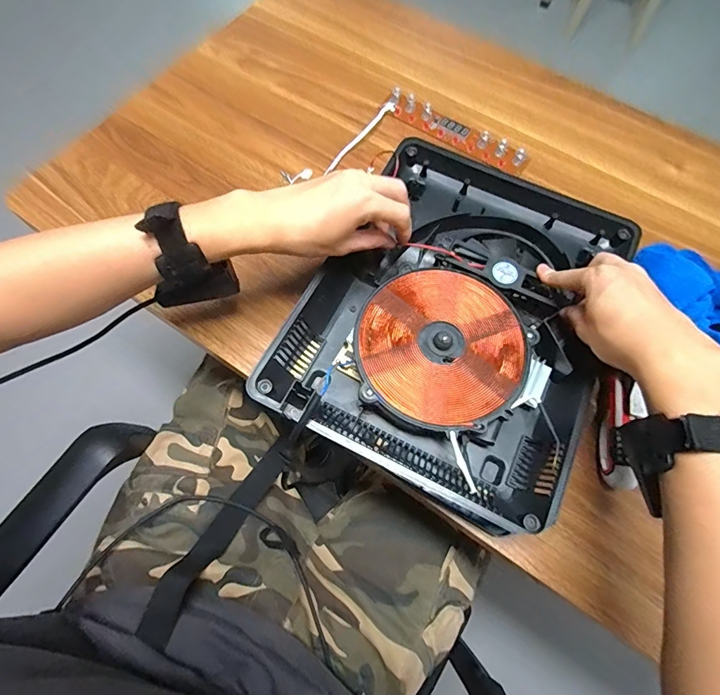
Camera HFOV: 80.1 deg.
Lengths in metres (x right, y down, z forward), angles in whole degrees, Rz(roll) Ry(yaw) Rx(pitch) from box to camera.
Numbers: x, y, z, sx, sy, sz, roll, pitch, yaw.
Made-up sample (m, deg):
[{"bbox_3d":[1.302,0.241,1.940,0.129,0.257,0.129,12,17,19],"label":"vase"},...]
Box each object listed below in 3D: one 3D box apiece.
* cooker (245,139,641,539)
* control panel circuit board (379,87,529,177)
[{"bbox_3d":[0.101,-0.037,0.427,0.273,0.048,0.352,28,70,9],"label":"cooker"},{"bbox_3d":[0.122,-0.283,0.560,0.203,0.023,0.036,28,70,10],"label":"control panel circuit board"}]

